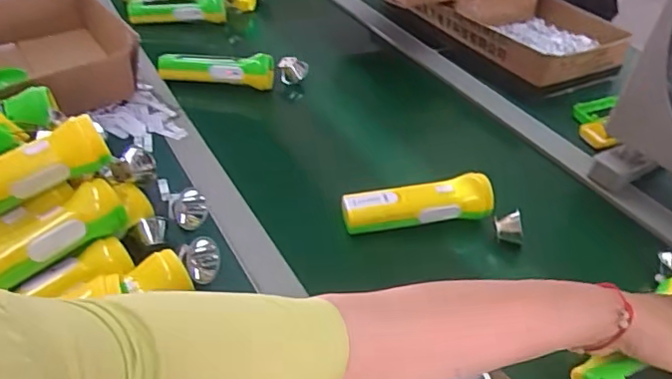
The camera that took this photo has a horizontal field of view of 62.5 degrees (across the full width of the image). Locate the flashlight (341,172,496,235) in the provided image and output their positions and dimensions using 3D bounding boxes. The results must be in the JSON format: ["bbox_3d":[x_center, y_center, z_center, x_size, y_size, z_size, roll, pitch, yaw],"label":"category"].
[{"bbox_3d":[0.091,0.015,0.618,0.167,0.041,0.041,-4,40,-10],"label":"flashlight"}]

